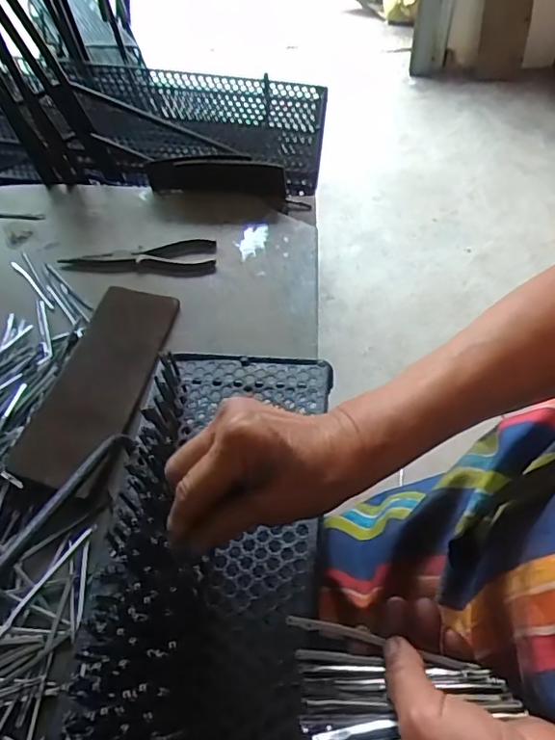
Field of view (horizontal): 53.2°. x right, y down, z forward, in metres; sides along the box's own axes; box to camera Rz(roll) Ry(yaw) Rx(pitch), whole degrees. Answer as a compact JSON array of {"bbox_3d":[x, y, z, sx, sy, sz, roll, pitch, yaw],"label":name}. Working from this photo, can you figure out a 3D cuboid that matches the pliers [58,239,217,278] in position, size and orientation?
[{"bbox_3d":[-0.170,-0.133,0.676,0.187,0.007,0.061,-4,51,0],"label":"pliers"}]

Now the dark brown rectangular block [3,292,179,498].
[{"bbox_3d":[-0.172,0.005,0.552,0.085,0.013,0.240,16,53,-3],"label":"dark brown rectangular block"}]

